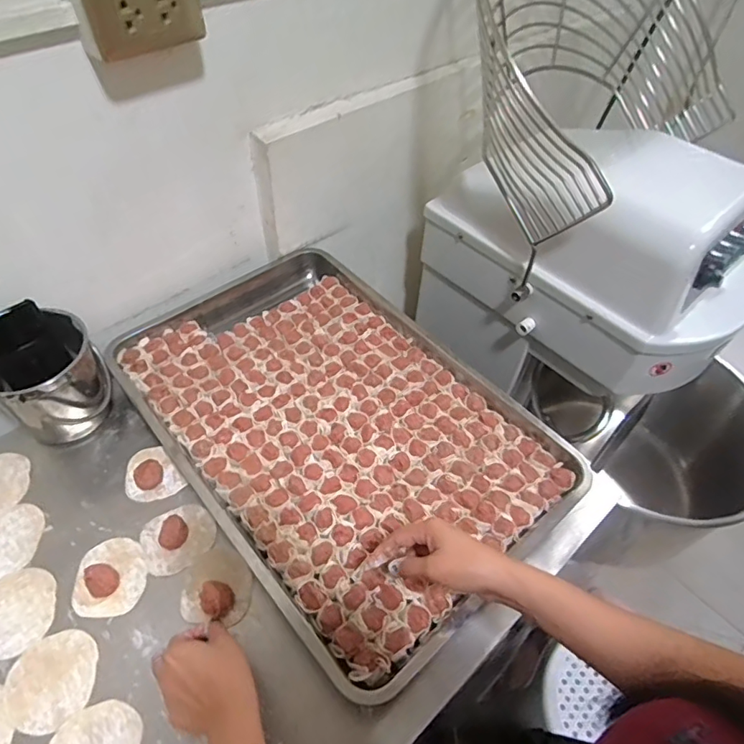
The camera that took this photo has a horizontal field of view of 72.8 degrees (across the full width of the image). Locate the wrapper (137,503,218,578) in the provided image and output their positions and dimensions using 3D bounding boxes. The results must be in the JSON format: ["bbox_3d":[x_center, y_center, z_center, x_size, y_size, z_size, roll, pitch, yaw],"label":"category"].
[{"bbox_3d":[-0.229,0.192,0.595,0.081,0.017,0.074,-23,55,-21],"label":"wrapper"}]

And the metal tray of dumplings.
[{"bbox_3d":[-0.064,0.053,0.692,0.381,0.062,0.604,-32,61,-27],"label":"metal tray of dumplings"}]

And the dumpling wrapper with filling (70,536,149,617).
[{"bbox_3d":[-0.292,0.226,0.564,0.070,0.016,0.084,1,50,-2],"label":"dumpling wrapper with filling"}]

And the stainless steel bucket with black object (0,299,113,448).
[{"bbox_3d":[-0.419,0.007,0.651,0.121,0.144,0.135,28,55,19],"label":"stainless steel bucket with black object"}]

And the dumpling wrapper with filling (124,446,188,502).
[{"bbox_3d":[-0.282,0.129,0.639,0.062,0.021,0.077,-33,59,-26],"label":"dumpling wrapper with filling"}]

